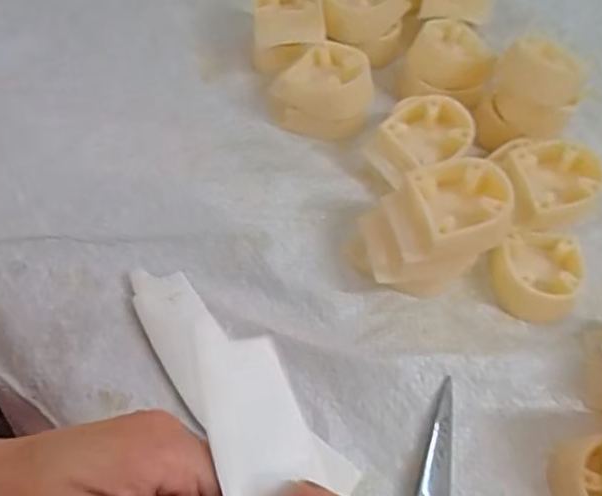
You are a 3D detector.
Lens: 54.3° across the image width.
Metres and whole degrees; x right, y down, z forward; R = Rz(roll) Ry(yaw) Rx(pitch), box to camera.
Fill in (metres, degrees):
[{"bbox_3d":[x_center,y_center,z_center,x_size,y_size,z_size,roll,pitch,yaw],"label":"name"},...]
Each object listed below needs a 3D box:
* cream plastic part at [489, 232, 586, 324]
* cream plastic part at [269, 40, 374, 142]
[{"bbox_3d":[0.138,0.014,0.335,0.054,0.019,0.050,1,61,-2],"label":"cream plastic part"},{"bbox_3d":[0.012,-0.104,0.379,0.057,0.039,0.055,-10,62,-9],"label":"cream plastic part"}]

